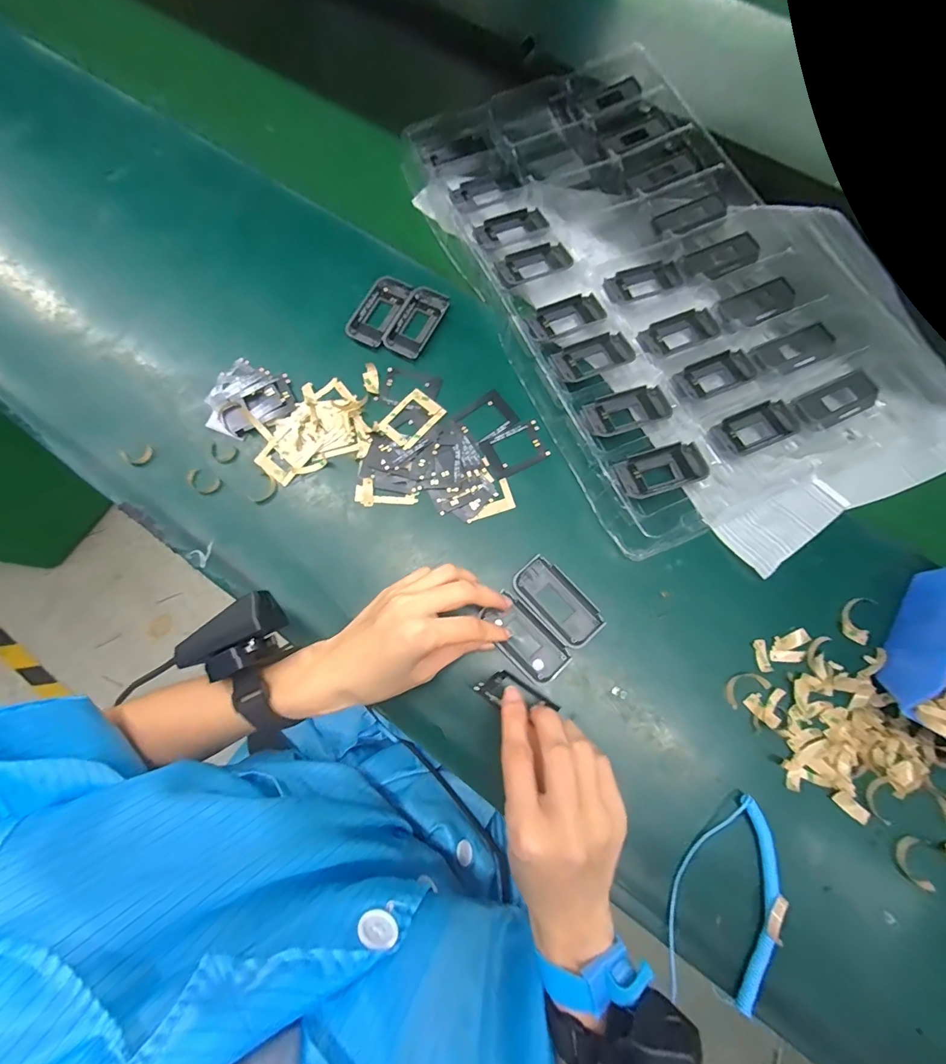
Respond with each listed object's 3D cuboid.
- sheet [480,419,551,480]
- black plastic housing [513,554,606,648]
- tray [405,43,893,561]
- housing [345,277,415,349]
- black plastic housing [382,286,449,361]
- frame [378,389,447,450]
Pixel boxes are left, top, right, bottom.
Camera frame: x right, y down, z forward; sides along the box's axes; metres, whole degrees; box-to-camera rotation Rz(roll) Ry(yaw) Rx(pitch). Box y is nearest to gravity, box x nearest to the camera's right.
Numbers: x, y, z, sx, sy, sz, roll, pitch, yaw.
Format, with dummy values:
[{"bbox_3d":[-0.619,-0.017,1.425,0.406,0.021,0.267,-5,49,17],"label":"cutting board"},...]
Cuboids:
[{"bbox_3d":[0.038,-0.074,0.395,0.055,0.004,0.039,-25,76,-4],"label":"sheet"},{"bbox_3d":[0.068,0.056,0.359,0.039,0.008,0.076,-42,78,-8],"label":"black plastic housing"},{"bbox_3d":[0.155,-0.261,0.424,0.299,0.033,0.509,-24,76,-4],"label":"tray"},{"bbox_3d":[-0.091,-0.213,0.428,0.037,0.008,0.075,25,78,8],"label":"housing"},{"bbox_3d":[-0.054,-0.201,0.426,0.038,0.009,0.071,26,78,8],"label":"black plastic housing"},{"bbox_3d":[-0.055,-0.102,0.401,0.039,0.004,0.052,40,80,11],"label":"frame"}]

